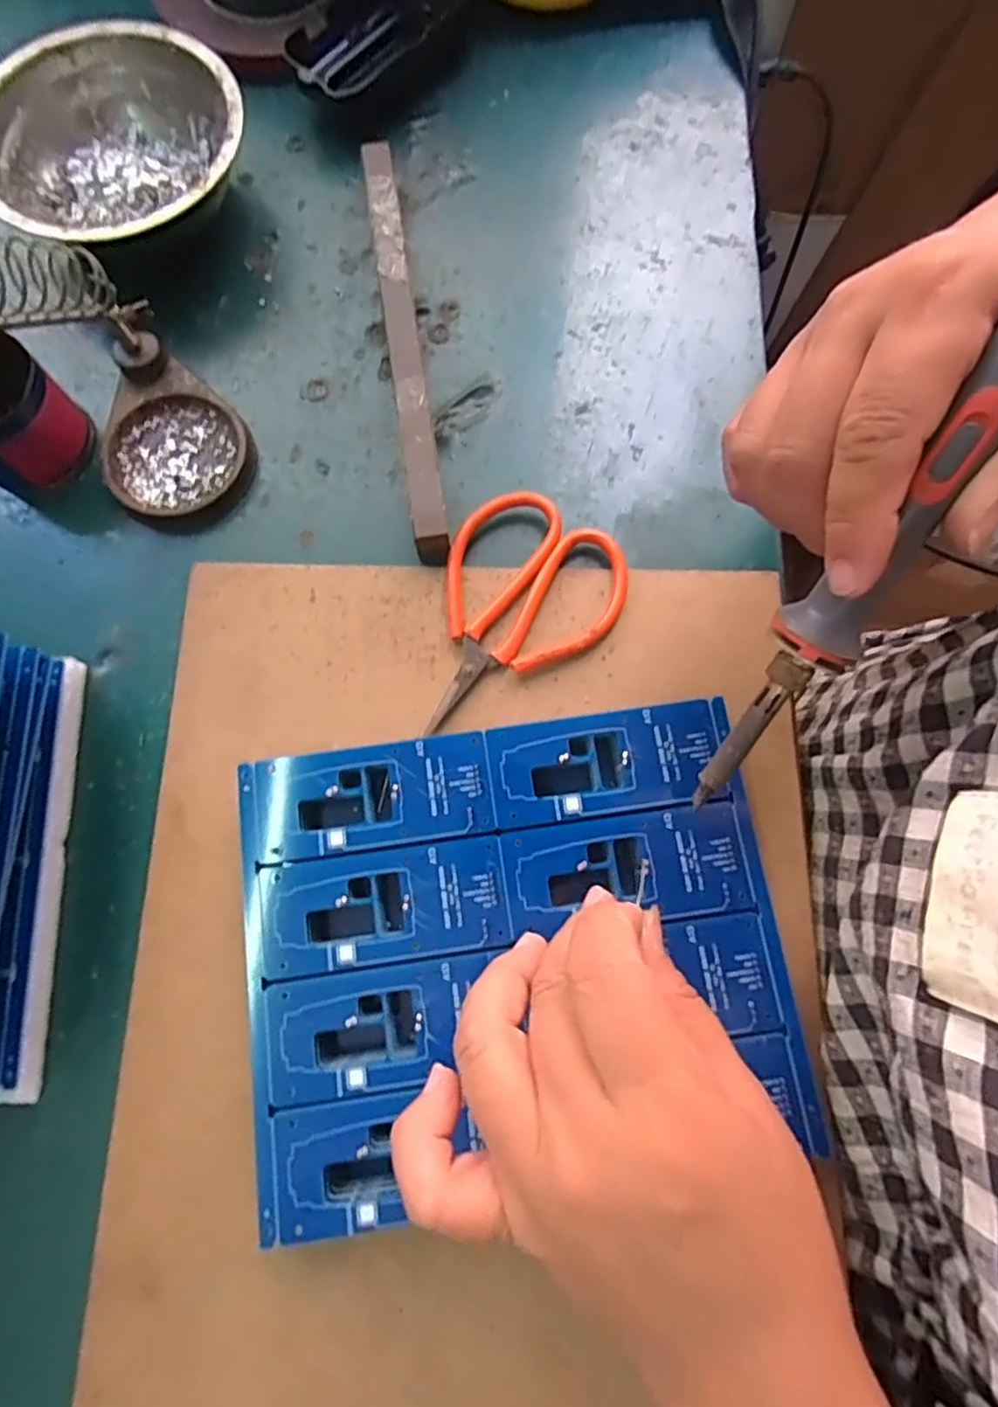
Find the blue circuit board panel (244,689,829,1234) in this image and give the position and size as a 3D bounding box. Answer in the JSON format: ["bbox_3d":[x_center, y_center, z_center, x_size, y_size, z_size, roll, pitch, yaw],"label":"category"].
[{"bbox_3d":[0.006,0.086,0.236,0.188,0.006,0.157,-7,76,-3],"label":"blue circuit board panel"}]

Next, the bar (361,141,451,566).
[{"bbox_3d":[-0.045,-0.169,0.307,0.014,0.023,0.214,-8,76,-4],"label":"bar"}]

